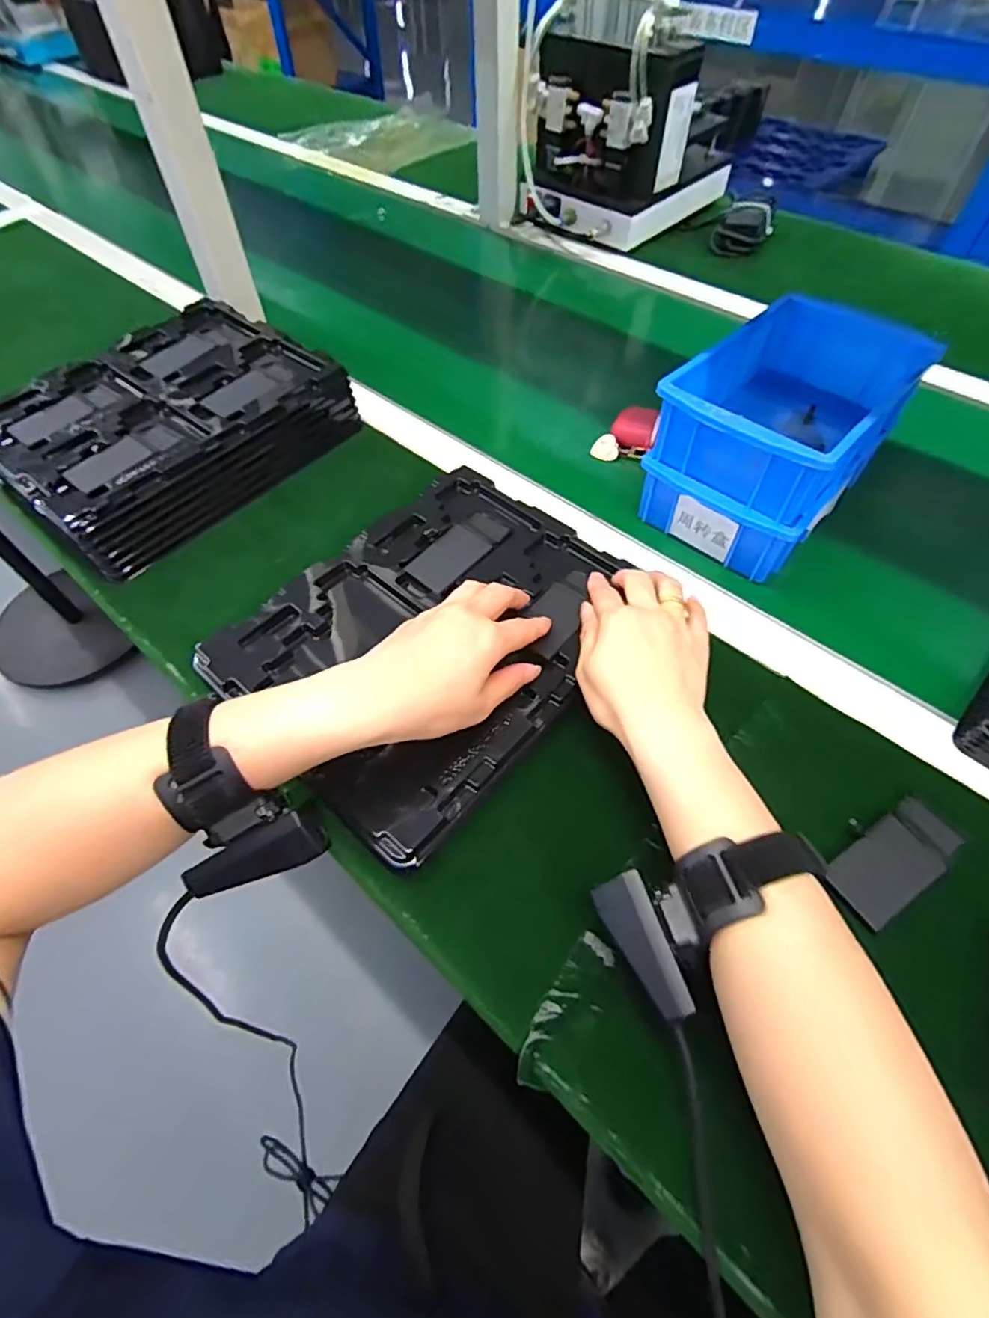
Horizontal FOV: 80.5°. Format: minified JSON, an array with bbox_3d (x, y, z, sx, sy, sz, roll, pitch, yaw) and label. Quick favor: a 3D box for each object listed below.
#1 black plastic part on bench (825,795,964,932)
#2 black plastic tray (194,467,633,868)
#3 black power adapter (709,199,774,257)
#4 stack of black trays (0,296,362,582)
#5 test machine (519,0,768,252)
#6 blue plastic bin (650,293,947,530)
[{"bbox_3d":[0.239,0.117,0.344,0.089,0.009,0.038,-27,59,-17],"label":"black plastic part on bench"},{"bbox_3d":[-0.039,-0.025,0.421,0.216,0.028,0.271,39,63,18],"label":"black plastic tray"},{"bbox_3d":[0.355,-0.614,0.839,0.071,0.043,0.082,24,59,16],"label":"black power adapter"},{"bbox_3d":[-0.301,-0.222,0.542,0.207,0.059,0.280,35,62,22],"label":"stack of black trays"},{"bbox_3d":[0.195,-0.749,0.802,0.285,0.214,0.188,-35,62,-21],"label":"test machine"},{"bbox_3d":[0.235,-0.201,0.465,0.133,0.066,0.205,39,64,24],"label":"blue plastic bin"}]

